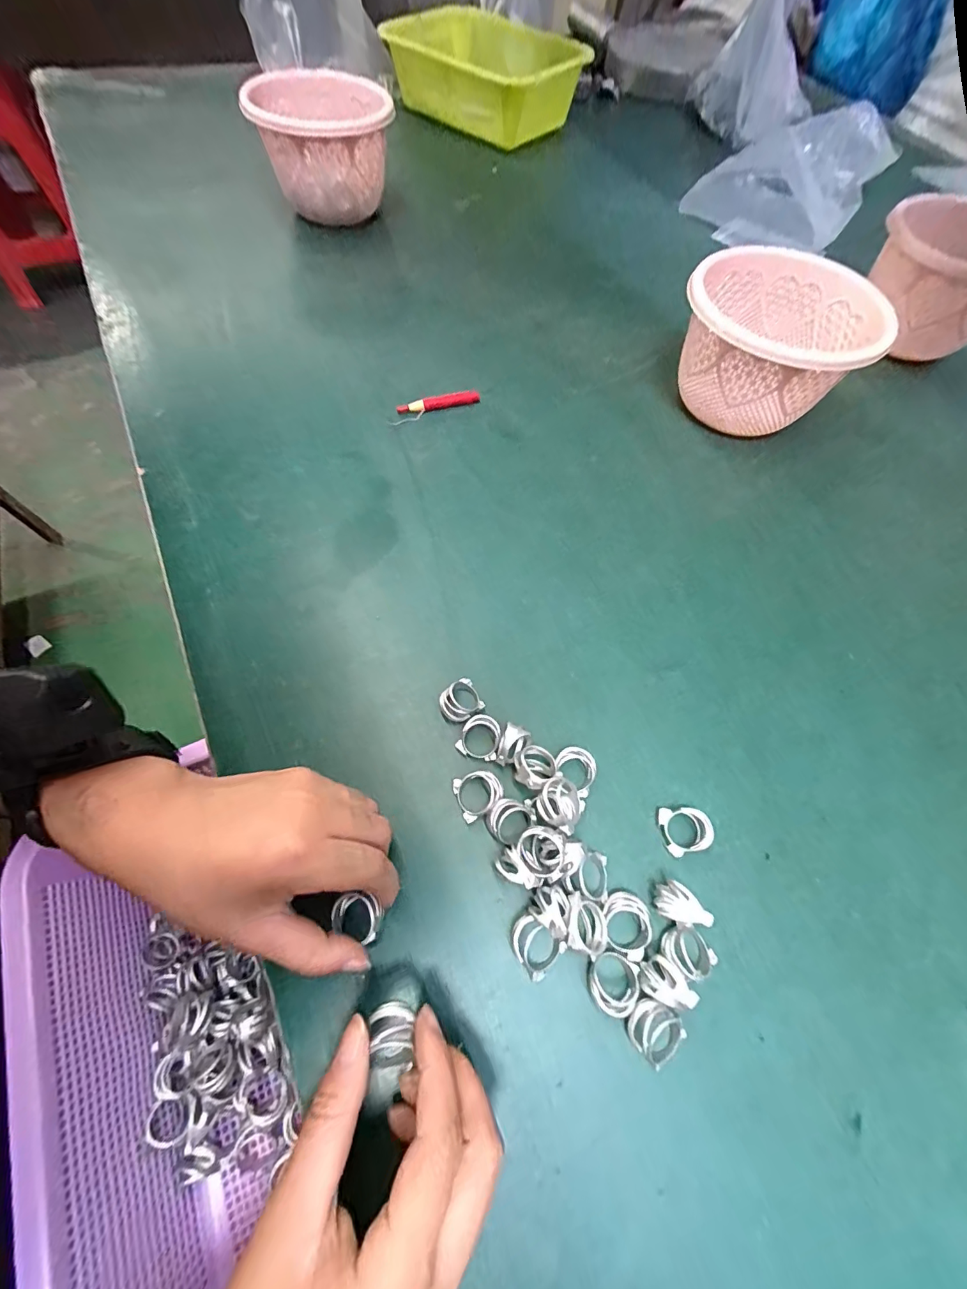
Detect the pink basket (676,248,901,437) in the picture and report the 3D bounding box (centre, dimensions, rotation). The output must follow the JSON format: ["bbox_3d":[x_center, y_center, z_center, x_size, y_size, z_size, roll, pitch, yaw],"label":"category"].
[{"bbox_3d":[0.232,-0.247,0.377,0.142,0.090,0.138,12,63,3],"label":"pink basket"}]

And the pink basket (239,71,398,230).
[{"bbox_3d":[-0.175,-0.551,0.503,0.140,0.109,0.174,-10,64,-8],"label":"pink basket"}]

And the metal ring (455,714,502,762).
[{"bbox_3d":[-0.002,0.053,0.254,0.023,0.014,0.023,1,63,-2],"label":"metal ring"}]

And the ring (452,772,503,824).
[{"bbox_3d":[-0.002,0.081,0.241,0.025,0.012,0.023,1,63,-2],"label":"ring"}]

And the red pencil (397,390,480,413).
[{"bbox_3d":[-0.039,-0.213,0.391,0.073,0.011,0.010,-15,65,-11],"label":"red pencil"}]

